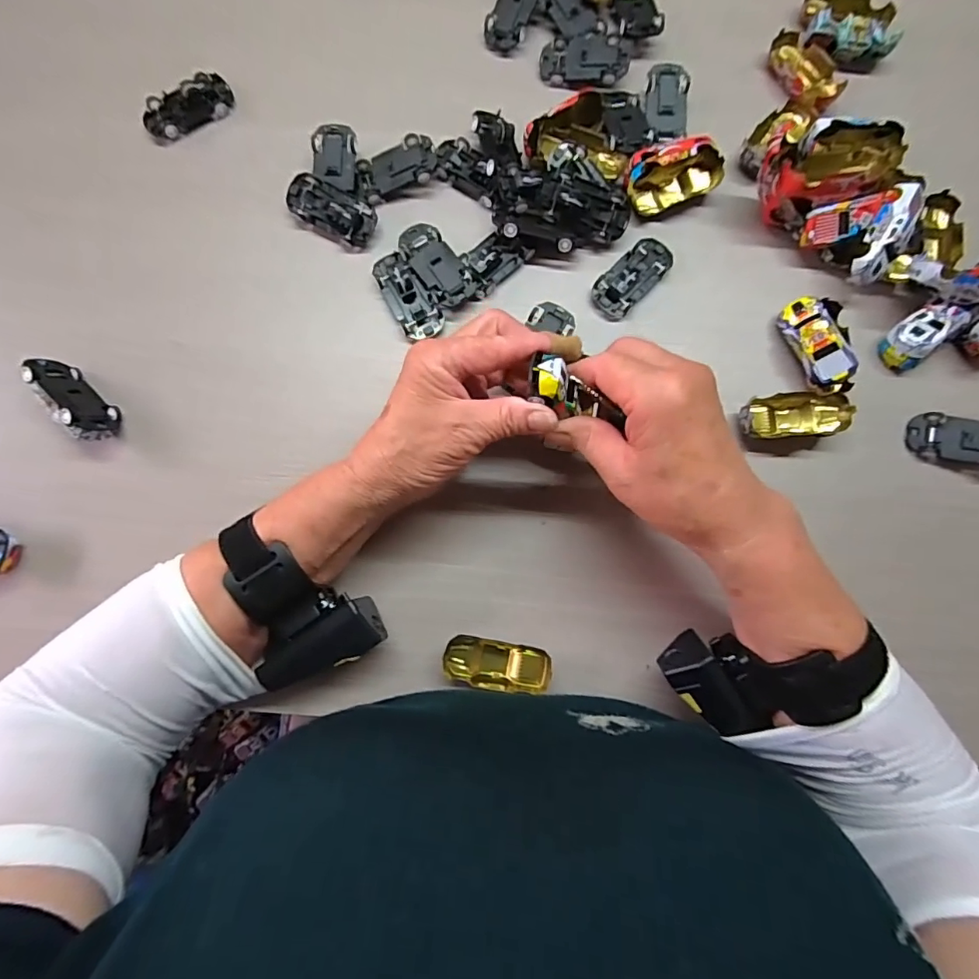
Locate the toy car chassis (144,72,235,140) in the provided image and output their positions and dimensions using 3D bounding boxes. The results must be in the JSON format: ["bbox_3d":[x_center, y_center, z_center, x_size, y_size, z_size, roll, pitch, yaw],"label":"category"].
[{"bbox_3d":[-0.218,-0.277,0.366,0.064,0.014,0.031,-34,85,-4],"label":"toy car chassis"}]

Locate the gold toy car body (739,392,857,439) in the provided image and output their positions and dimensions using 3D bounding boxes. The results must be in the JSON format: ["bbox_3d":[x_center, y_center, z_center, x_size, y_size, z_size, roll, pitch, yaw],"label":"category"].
[{"bbox_3d":[0.199,-0.049,0.336,0.068,0.022,0.028,-2,84,-1],"label":"gold toy car body"}]

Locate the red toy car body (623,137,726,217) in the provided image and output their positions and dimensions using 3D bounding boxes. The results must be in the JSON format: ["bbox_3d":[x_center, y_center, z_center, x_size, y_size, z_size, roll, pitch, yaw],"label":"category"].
[{"bbox_3d":[0.129,-0.222,0.357,0.064,0.024,0.036,-22,85,-3],"label":"red toy car body"}]

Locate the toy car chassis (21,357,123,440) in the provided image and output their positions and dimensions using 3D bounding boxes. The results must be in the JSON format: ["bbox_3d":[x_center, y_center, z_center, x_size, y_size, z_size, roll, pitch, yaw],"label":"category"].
[{"bbox_3d":[-0.271,-0.056,0.327,0.062,0.034,0.019,46,116,6],"label":"toy car chassis"}]

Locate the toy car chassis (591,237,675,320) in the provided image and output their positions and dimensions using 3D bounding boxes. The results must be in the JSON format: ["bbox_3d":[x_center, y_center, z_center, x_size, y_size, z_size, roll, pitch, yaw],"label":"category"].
[{"bbox_3d":[0.101,-0.150,0.354,0.029,0.015,0.066,43,85,4],"label":"toy car chassis"}]

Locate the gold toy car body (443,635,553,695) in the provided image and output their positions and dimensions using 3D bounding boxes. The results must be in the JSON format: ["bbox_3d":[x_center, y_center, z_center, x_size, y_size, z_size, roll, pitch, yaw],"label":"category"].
[{"bbox_3d":[0.005,0.111,0.318,0.065,0.015,0.030,10,84,0],"label":"gold toy car body"}]

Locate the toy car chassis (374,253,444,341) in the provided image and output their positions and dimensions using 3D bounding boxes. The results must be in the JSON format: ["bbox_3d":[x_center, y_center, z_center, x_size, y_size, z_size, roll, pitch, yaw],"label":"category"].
[{"bbox_3d":[-0.057,-0.133,0.347,0.027,0.012,0.063,-35,85,-4],"label":"toy car chassis"}]

